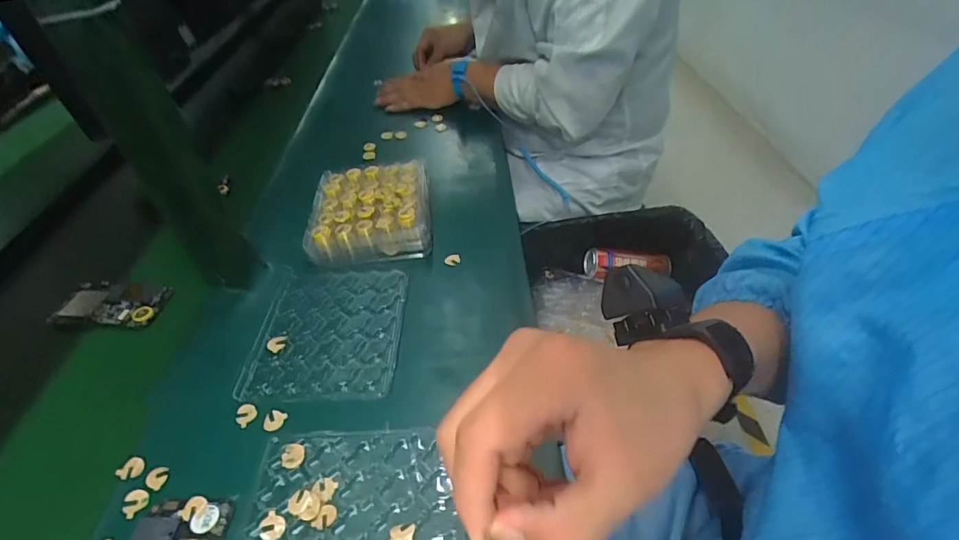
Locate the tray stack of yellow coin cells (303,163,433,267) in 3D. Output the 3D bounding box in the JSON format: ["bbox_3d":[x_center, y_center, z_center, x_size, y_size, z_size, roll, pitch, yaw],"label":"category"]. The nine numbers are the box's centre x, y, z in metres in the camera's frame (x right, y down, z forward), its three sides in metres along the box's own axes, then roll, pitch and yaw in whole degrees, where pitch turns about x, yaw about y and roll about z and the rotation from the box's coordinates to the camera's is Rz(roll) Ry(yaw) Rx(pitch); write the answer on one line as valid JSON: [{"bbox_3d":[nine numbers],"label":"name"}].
[{"bbox_3d":[-0.140,-0.079,0.609,0.149,0.041,0.162,-8,43,-3],"label":"tray stack of yellow coin cells"}]

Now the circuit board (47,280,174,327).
[{"bbox_3d":[-0.429,0.038,0.557,0.121,0.020,0.057,2,44,8],"label":"circuit board"}]

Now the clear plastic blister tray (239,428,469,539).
[{"bbox_3d":[-0.092,0.187,0.354,0.167,0.010,0.143,-3,43,3],"label":"clear plastic blister tray"}]

